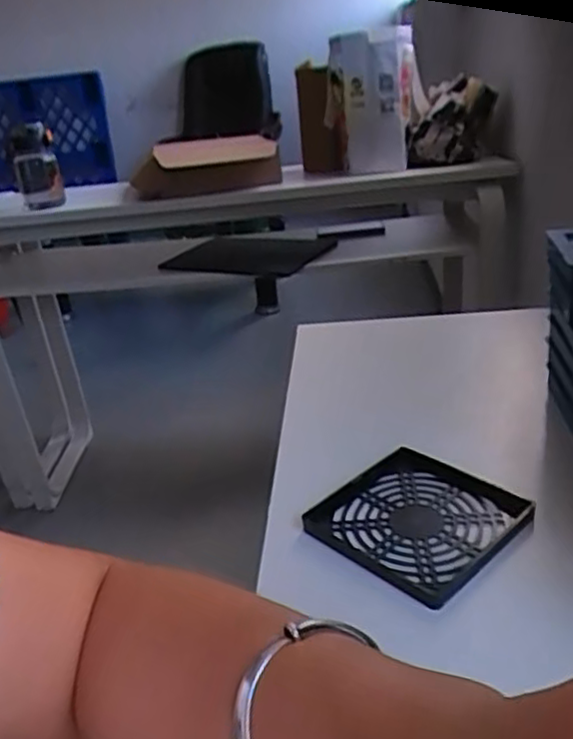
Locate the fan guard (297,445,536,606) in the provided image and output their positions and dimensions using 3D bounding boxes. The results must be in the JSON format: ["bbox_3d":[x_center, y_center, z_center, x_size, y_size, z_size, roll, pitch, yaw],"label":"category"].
[{"bbox_3d":[0.075,0.088,0.386,0.098,0.013,0.101,-25,32,-34],"label":"fan guard"}]

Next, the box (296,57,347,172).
[{"bbox_3d":[0.067,-0.462,1.261,0.085,0.203,0.119,-5,26,5],"label":"box"}]

